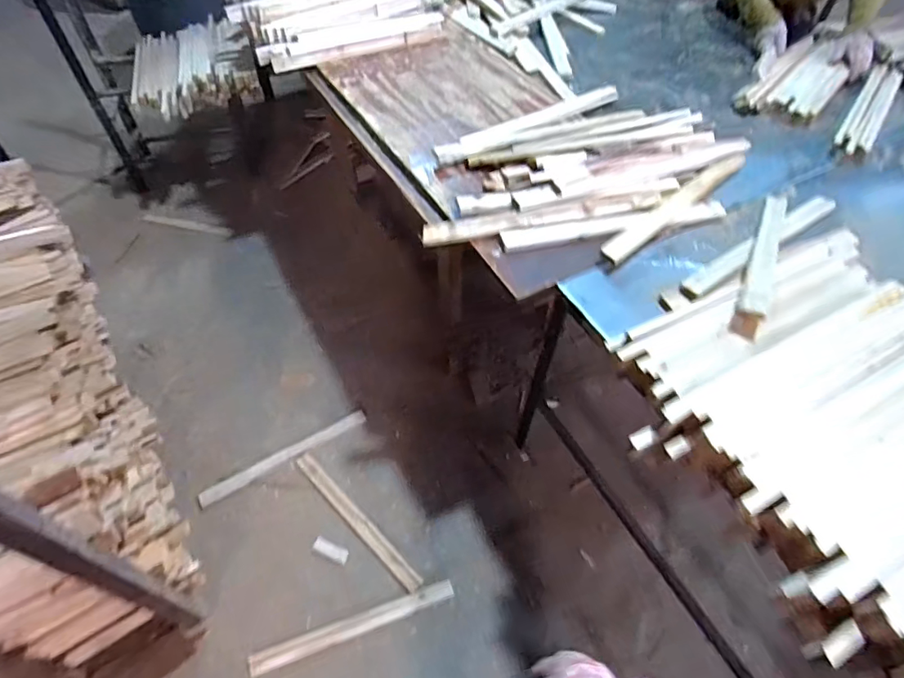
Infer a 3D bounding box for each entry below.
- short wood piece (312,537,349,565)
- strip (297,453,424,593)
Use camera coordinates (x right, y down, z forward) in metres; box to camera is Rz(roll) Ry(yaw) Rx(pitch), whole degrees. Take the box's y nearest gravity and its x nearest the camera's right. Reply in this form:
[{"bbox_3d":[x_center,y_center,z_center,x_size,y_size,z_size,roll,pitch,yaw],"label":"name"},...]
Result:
[{"bbox_3d":[-0.314,0.546,1.322,0.098,0.012,0.039,19,56,14],"label":"short wood piece"},{"bbox_3d":[-0.261,0.476,1.370,0.479,0.013,0.043,38,62,25],"label":"strip"}]

